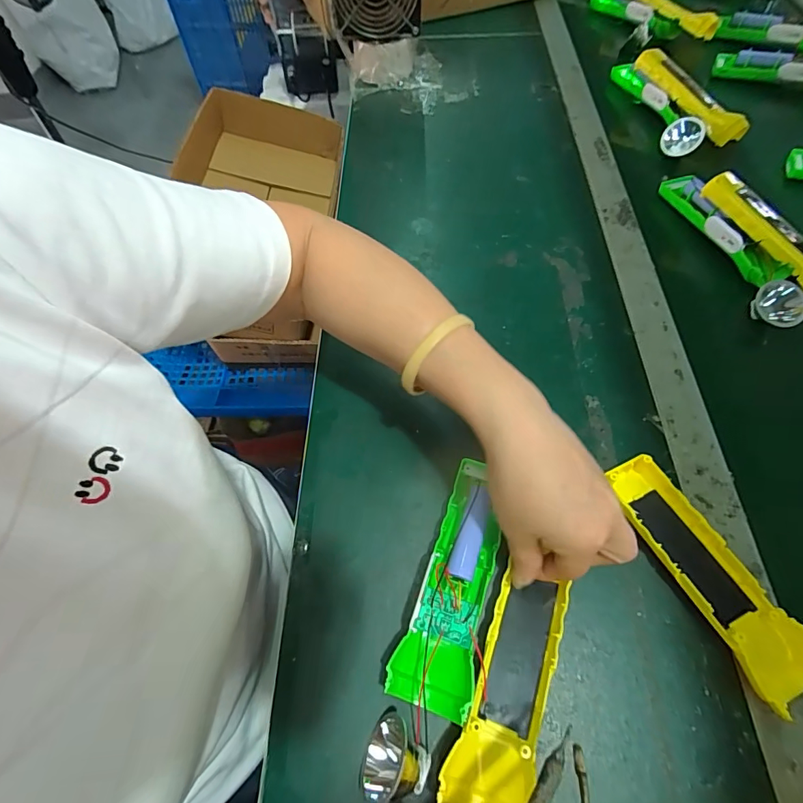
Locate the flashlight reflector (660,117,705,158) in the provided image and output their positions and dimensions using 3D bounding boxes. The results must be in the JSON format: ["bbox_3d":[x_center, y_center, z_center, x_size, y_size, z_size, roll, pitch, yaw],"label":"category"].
[{"bbox_3d":[0.344,-0.322,0.528,0.045,0.040,0.022,22,21,22],"label":"flashlight reflector"}]

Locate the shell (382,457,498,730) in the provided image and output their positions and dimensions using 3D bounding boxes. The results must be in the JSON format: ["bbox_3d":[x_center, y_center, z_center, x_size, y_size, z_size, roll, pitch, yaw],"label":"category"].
[{"bbox_3d":[0.038,0.118,0.295,0.048,0.033,0.160,14,62,11],"label":"shell"}]

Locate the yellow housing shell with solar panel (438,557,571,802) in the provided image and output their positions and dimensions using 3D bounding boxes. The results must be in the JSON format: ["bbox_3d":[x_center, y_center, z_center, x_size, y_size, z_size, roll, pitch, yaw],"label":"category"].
[{"bbox_3d":[0.067,0.178,0.263,0.047,0.021,0.134,20,68,14],"label":"yellow housing shell with solar panel"}]

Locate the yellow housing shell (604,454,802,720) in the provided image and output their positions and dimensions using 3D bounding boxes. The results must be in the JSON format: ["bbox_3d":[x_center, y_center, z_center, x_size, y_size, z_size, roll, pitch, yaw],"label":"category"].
[{"bbox_3d":[0.206,0.113,0.296,0.046,0.026,0.162,-26,62,-11],"label":"yellow housing shell"}]

